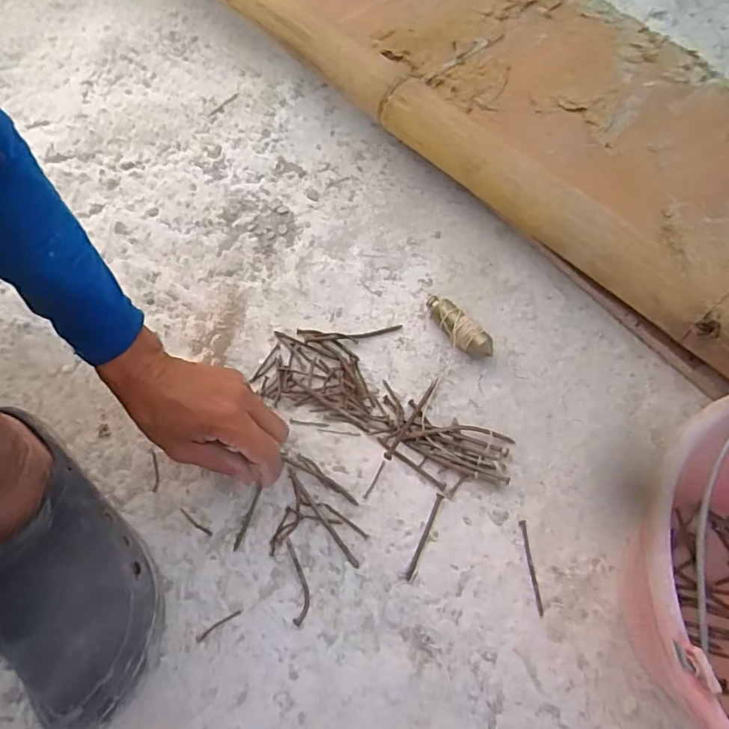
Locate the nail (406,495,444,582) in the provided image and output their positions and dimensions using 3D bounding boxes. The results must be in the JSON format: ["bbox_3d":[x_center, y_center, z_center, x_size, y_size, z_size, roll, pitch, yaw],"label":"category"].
[{"bbox_3d":[0.051,0.145,0.455,0.006,0.004,0.075,21,67,11],"label":"nail"}]

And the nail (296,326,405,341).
[{"bbox_3d":[-0.015,-0.031,0.540,0.103,0.006,0.014,-2,64,1],"label":"nail"}]

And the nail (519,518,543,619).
[{"bbox_3d":[0.137,0.165,0.443,0.006,0.004,0.072,-4,64,0],"label":"nail"}]

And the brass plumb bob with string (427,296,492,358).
[{"bbox_3d":[0.090,-0.036,0.527,0.023,0.026,0.081,-34,68,-14],"label":"brass plumb bob with string"}]

